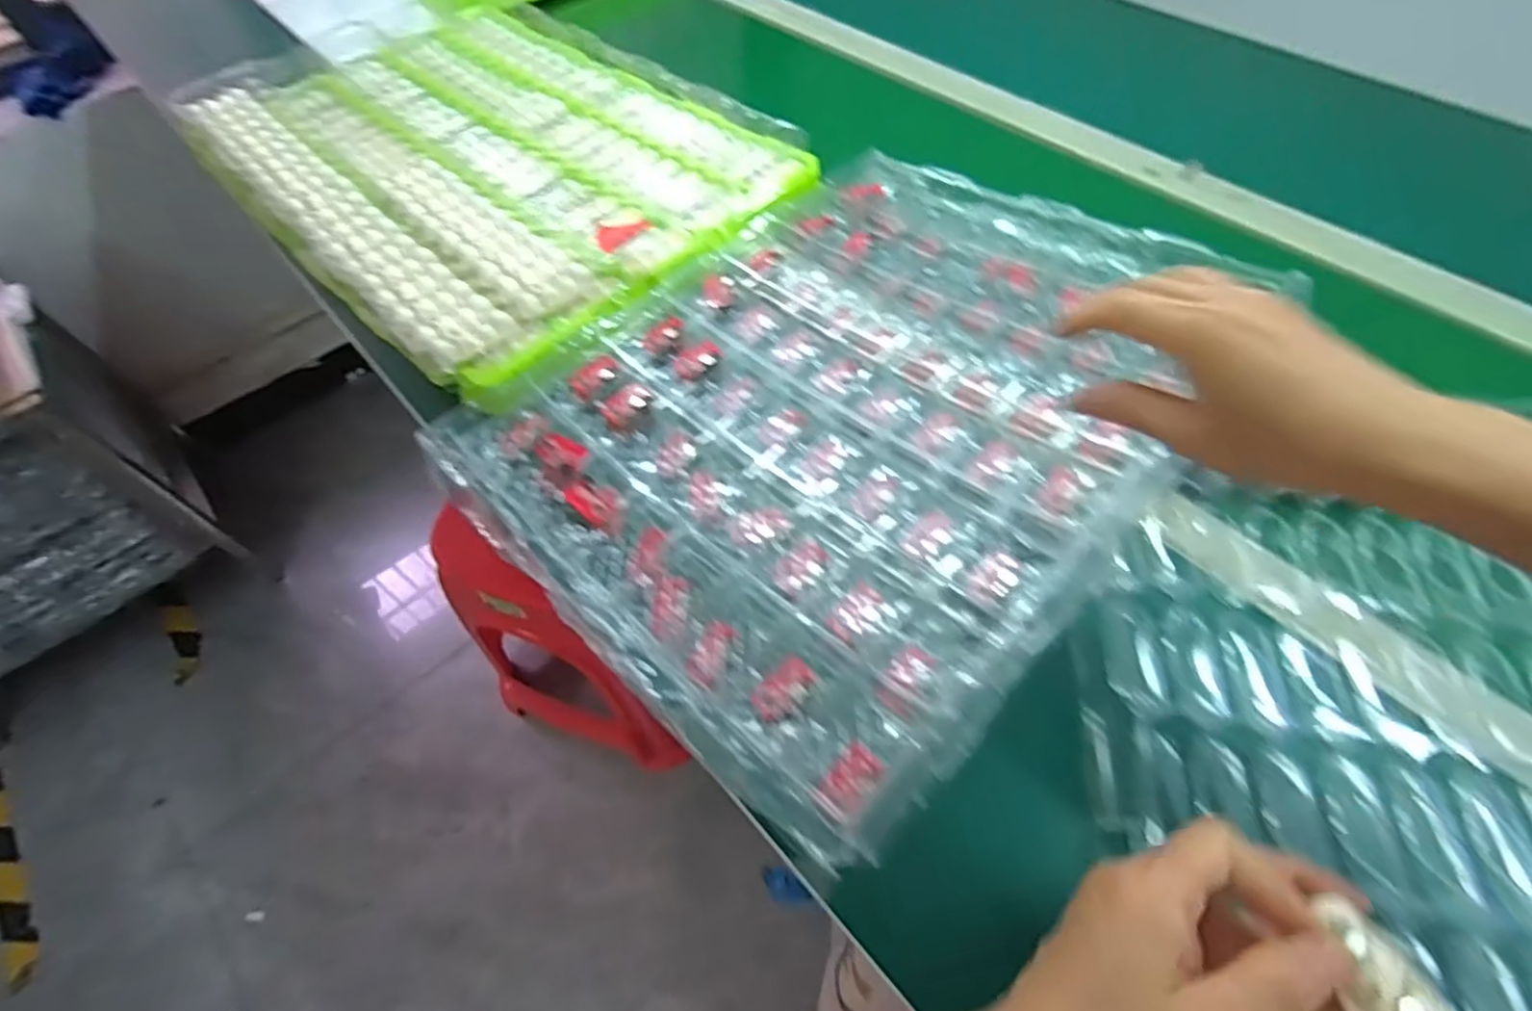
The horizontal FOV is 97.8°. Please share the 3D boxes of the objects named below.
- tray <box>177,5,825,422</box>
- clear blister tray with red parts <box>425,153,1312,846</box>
[{"bbox_3d":[-0.279,-0.356,0.664,0.388,0.027,0.583,-40,63,-21],"label":"tray"},{"bbox_3d":[0.074,-0.081,0.465,0.477,0.036,0.368,-41,63,-21],"label":"clear blister tray with red parts"}]

